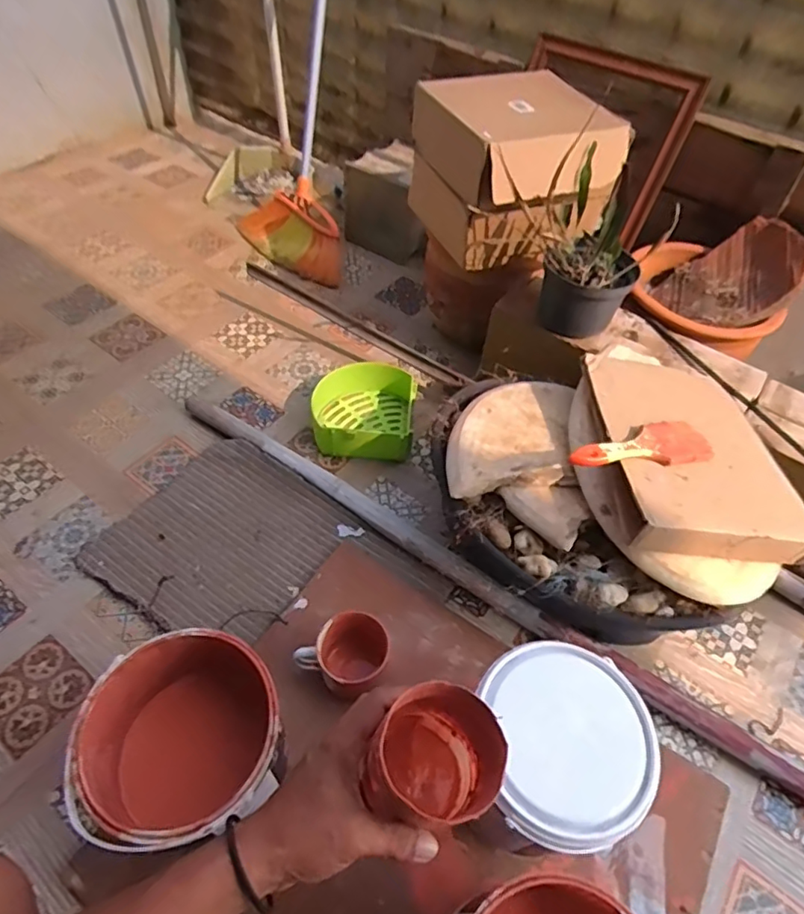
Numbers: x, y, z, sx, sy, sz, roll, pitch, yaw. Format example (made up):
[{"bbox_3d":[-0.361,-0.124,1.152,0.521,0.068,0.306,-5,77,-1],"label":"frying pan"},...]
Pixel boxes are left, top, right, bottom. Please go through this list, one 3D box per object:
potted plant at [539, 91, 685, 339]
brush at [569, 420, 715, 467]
[{"bbox_3d":[0.299,-0.321,0.888,0.177,0.208,0.163,16,52,8],"label":"potted plant"},{"bbox_3d":[0.294,-0.014,0.703,0.191,0.029,0.063,-11,53,-13],"label":"brush"}]

